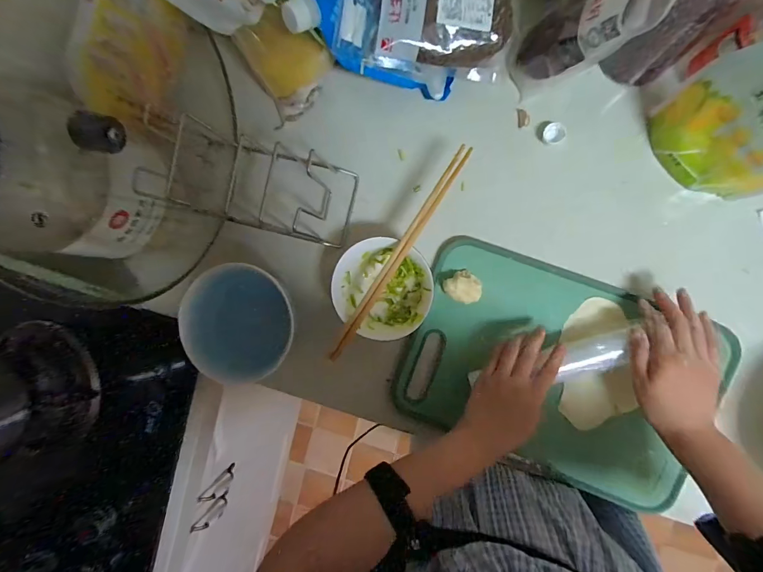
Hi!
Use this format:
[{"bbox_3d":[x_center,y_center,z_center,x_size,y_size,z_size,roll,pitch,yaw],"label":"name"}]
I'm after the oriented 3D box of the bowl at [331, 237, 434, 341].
[{"bbox_3d":[0.004,0.002,0.463,0.123,0.052,0.116,0,92,8],"label":"bowl"}]

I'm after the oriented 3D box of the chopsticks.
[{"bbox_3d":[0.020,-0.034,0.429,0.015,0.010,0.288,33,96,6],"label":"chopsticks"}]

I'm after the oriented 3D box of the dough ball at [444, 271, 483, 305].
[{"bbox_3d":[0.104,0.001,0.460,0.046,0.029,0.038,30,96,6],"label":"dough ball"}]

